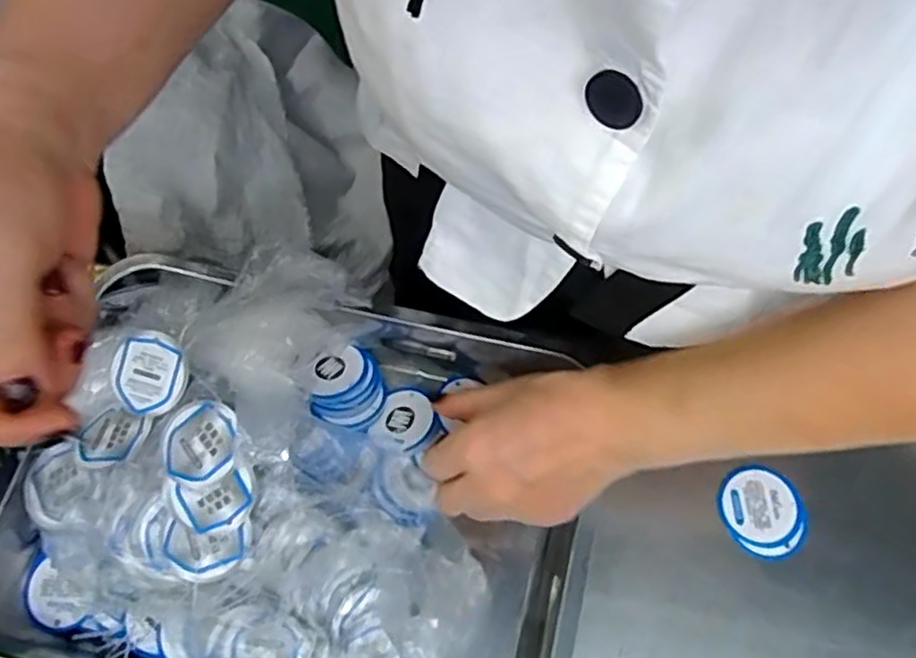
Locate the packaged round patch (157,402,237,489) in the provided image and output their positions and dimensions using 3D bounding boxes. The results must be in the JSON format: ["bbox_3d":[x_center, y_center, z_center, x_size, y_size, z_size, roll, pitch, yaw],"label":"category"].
[{"bbox_3d":[-0.146,0.064,0.401,0.045,0.011,0.046,-1,70,2],"label":"packaged round patch"}]

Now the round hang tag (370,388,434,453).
[{"bbox_3d":[-0.035,0.058,0.459,0.038,0.004,0.045,15,56,21],"label":"round hang tag"}]

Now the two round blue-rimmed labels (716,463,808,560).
[{"bbox_3d":[0.188,0.112,0.441,0.054,0.004,0.051,-1,70,2],"label":"two round blue-rimmed labels"}]

